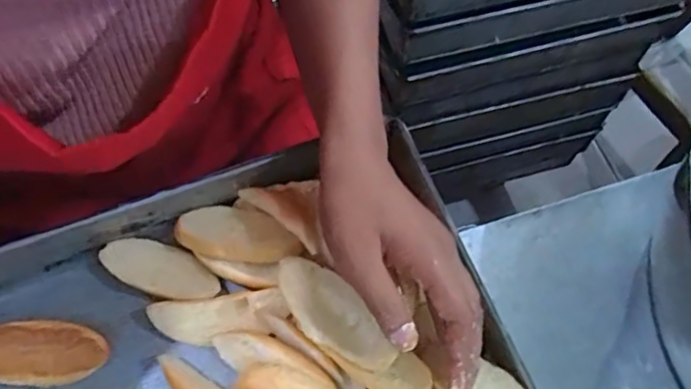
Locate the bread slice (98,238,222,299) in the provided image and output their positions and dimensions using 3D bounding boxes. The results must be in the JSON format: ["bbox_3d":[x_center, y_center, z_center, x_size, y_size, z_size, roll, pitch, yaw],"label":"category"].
[{"bbox_3d":[-0.134,0.052,0.410,0.084,0.008,0.037,19,66,9],"label":"bread slice"}]

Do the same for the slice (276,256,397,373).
[{"bbox_3d":[-0.009,0.078,0.372,0.040,0.008,0.097,-40,62,-17],"label":"slice"}]

